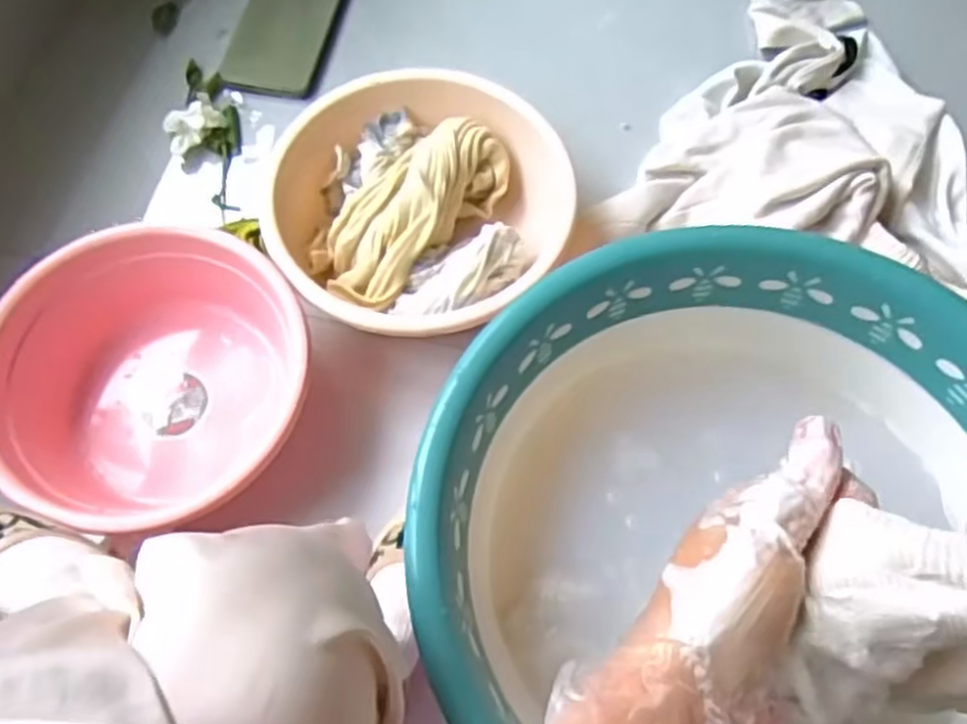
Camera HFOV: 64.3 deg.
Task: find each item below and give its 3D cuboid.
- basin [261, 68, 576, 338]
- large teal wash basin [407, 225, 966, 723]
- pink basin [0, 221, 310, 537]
[{"bbox_3d":[-0.080,-0.173,0.852,0.307,0.093,0.283,0,67,-1],"label":"basin"},{"bbox_3d":[0.126,0.095,0.439,0.316,0.115,0.343,0,67,-1],"label":"large teal wash basin"},{"bbox_3d":[-0.331,0.028,0.777,0.255,0.175,0.289,12,68,4],"label":"pink basin"}]

